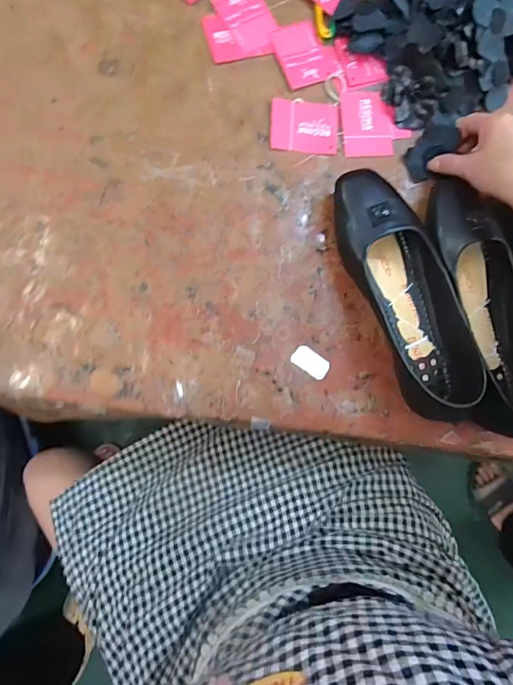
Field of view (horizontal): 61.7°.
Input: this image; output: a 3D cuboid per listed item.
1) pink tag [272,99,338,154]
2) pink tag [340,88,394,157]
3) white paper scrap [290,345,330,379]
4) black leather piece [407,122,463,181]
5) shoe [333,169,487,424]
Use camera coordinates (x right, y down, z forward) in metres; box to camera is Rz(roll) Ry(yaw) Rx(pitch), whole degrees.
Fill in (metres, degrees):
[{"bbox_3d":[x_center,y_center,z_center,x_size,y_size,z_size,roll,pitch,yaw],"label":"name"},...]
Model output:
[{"bbox_3d":[0.053,-0.237,0.473,0.074,0.004,0.055,2,89,-6],"label":"pink tag"},{"bbox_3d":[0.123,-0.248,0.482,0.056,0.004,0.080,-5,86,-9],"label":"pink tag"},{"bbox_3d":[0.058,0.021,0.453,0.042,0.004,0.023,33,82,-7],"label":"white paper scrap"},{"bbox_3d":[0.190,-0.208,0.469,0.036,0.005,0.060,46,122,-3],"label":"black leather piece"},{"bbox_3d":[0.155,-0.046,0.431,0.085,0.069,0.265,-21,87,-8],"label":"shoe"}]

